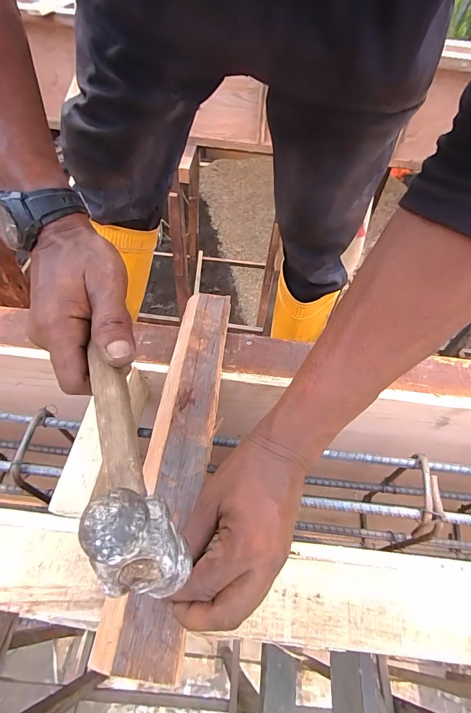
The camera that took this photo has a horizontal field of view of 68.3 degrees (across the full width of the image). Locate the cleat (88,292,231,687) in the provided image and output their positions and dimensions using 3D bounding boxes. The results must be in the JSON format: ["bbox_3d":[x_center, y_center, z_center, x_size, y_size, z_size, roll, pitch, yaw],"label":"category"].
[{"bbox_3d":[-0.052,0.073,0.333,0.060,0.016,0.348,7,55,0],"label":"cleat"}]

